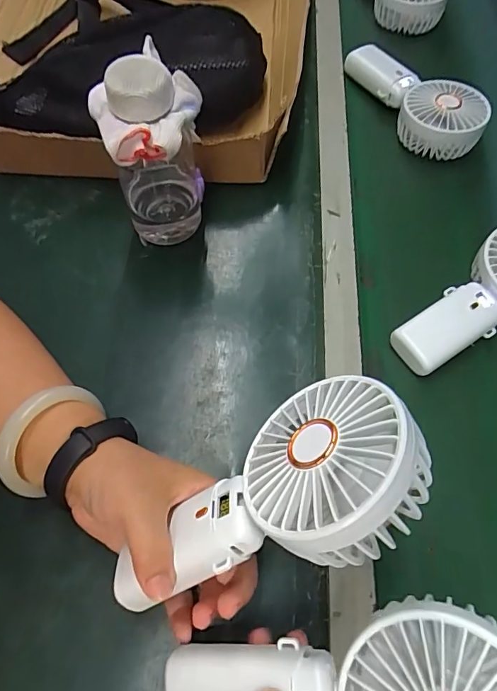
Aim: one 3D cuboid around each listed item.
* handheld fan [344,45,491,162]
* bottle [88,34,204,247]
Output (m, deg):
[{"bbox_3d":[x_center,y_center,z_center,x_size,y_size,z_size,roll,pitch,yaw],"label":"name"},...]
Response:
[{"bbox_3d":[0.186,-0.284,0.509,0.083,0.043,0.190,-26,67,-11],"label":"handheld fan"},{"bbox_3d":[-0.072,-0.149,0.359,0.074,0.148,0.091,-12,65,-5],"label":"bottle"}]

